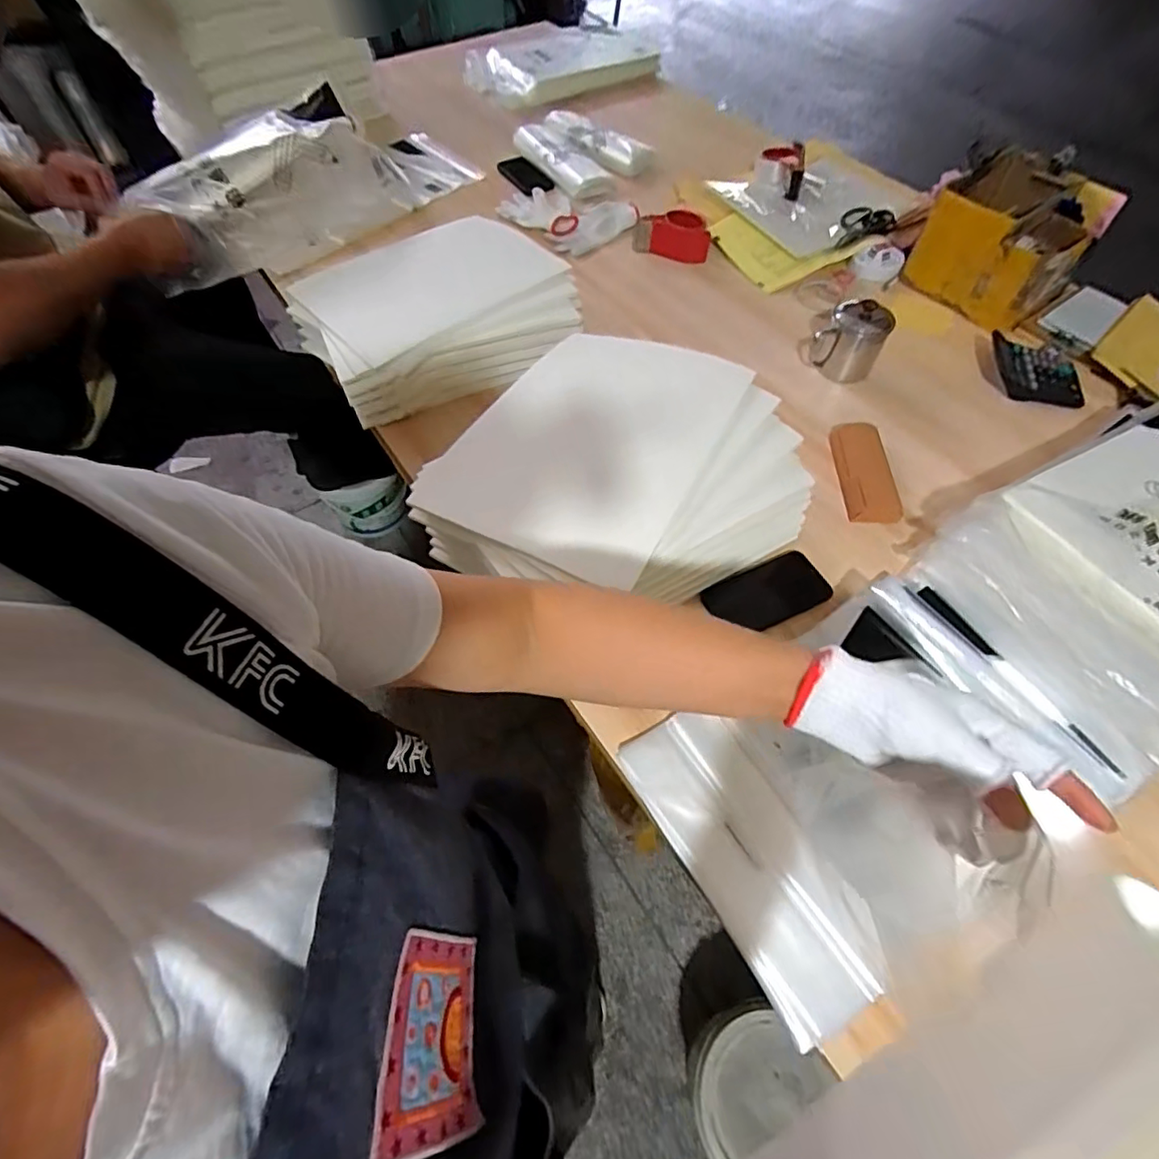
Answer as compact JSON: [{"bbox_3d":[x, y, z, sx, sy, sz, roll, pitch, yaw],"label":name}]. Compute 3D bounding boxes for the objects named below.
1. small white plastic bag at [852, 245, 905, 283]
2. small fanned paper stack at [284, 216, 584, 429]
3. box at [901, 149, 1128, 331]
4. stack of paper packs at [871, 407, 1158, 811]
[{"bbox_3d":[0.561,-0.594,1.104,0.088,0.030,0.064,23,61,14],"label":"small white plastic bag"},{"bbox_3d":[-0.226,-0.436,0.954,0.409,0.104,0.306,-30,63,-17],"label":"small fanned paper stack"},{"bbox_3d":[0.752,-0.599,1.028,0.268,0.134,0.236,-39,66,-21],"label":"box"},{"bbox_3d":[0.670,-0.019,0.691,0.557,0.106,0.317,-27,62,-16],"label":"stack of paper packs"}]

